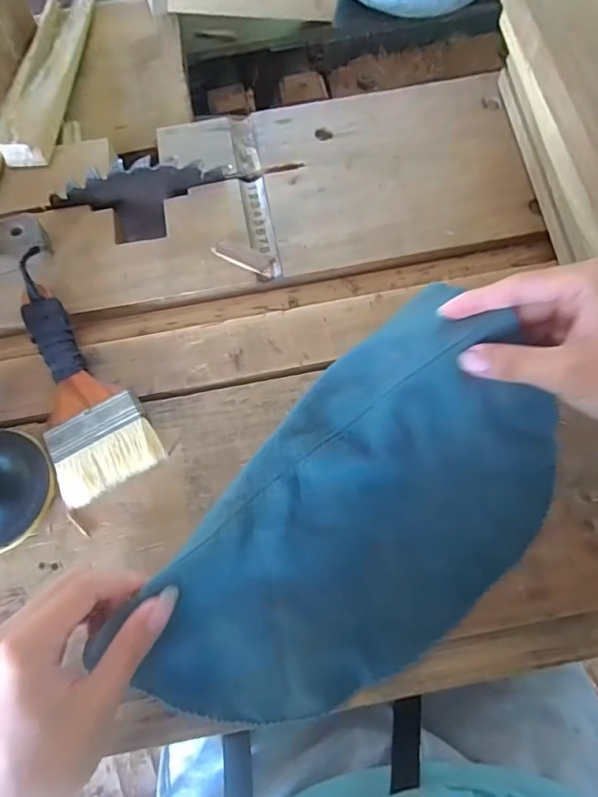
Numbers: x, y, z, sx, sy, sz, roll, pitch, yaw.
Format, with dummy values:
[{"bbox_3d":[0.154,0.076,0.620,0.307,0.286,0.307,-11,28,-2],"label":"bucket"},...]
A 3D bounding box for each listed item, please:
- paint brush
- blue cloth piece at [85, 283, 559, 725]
[{"bbox_3d":[-0.177,-0.019,0.373,0.073,0.023,0.188,-31,72,-8],"label":"paint brush"},{"bbox_3d":[0.040,0.092,0.312,0.173,0.043,0.299,45,87,-8],"label":"blue cloth piece"}]

